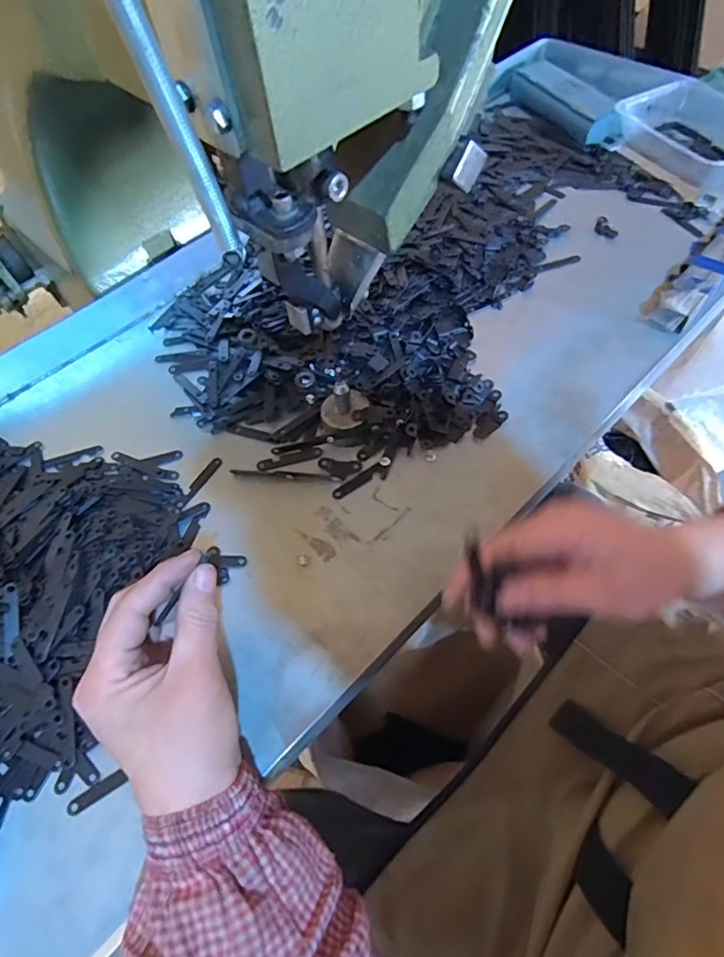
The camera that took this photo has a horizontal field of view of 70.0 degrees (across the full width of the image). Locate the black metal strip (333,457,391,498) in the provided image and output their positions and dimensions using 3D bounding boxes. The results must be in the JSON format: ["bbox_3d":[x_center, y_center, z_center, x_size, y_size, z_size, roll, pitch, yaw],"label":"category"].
[{"bbox_3d":[0.000,-0.001,0.399,0.052,0.004,0.009,-33,62,-15],"label":"black metal strip"}]

